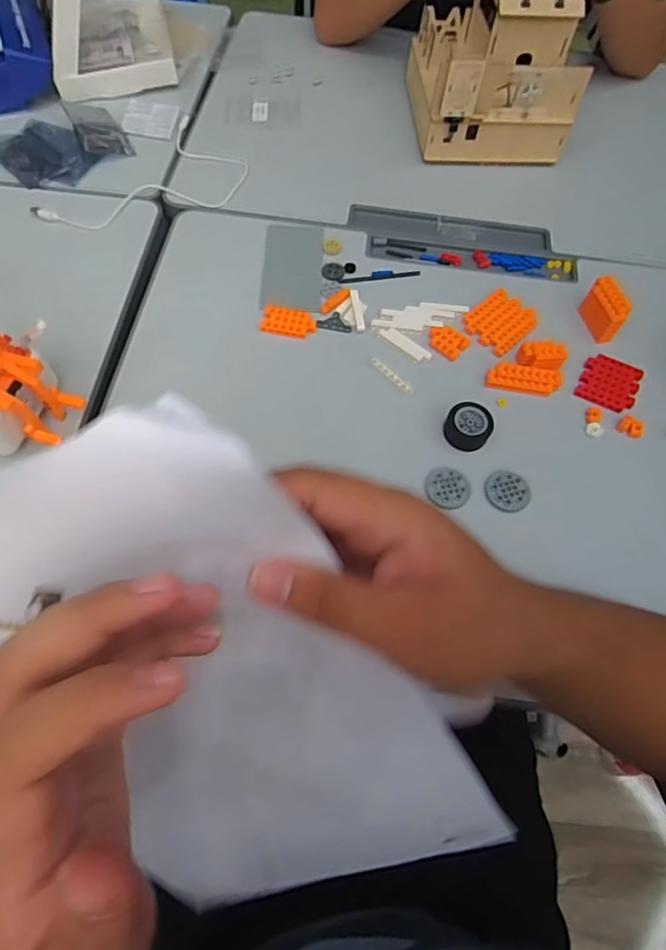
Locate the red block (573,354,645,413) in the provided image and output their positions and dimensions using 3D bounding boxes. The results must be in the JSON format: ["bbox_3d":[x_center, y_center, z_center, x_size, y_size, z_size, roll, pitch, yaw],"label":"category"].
[{"bbox_3d":[0.278,-0.093,0.537,0.054,0.011,0.062,25,64,10],"label":"red block"}]

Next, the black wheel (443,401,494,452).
[{"bbox_3d":[0.127,-0.046,0.498,0.041,0.018,0.042,1,63,-2],"label":"black wheel"}]

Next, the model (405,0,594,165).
[{"bbox_3d":[0.199,-0.516,0.662,0.174,0.159,0.184,-2,63,-4],"label":"model"}]

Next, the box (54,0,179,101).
[{"bbox_3d":[-0.299,-0.630,0.682,0.153,0.180,0.210,-10,64,-8],"label":"box"}]

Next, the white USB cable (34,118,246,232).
[{"bbox_3d":[-0.210,-0.339,0.630,0.141,0.006,0.239,35,66,14],"label":"white USB cable"}]

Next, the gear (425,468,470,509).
[{"bbox_3d":[0.103,0.011,0.481,0.039,0.010,0.038,1,63,-2],"label":"gear"}]

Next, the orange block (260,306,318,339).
[{"bbox_3d":[-0.045,-0.159,0.555,0.056,0.004,0.036,11,63,3],"label":"orange block"}]

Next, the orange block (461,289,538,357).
[{"bbox_3d":[0.177,-0.164,0.564,0.071,0.008,0.061,-41,71,-21],"label":"orange block"}]

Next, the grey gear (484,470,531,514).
[{"bbox_3d":[0.156,0.014,0.478,0.038,0.010,0.038,7,63,1],"label":"grey gear"}]

